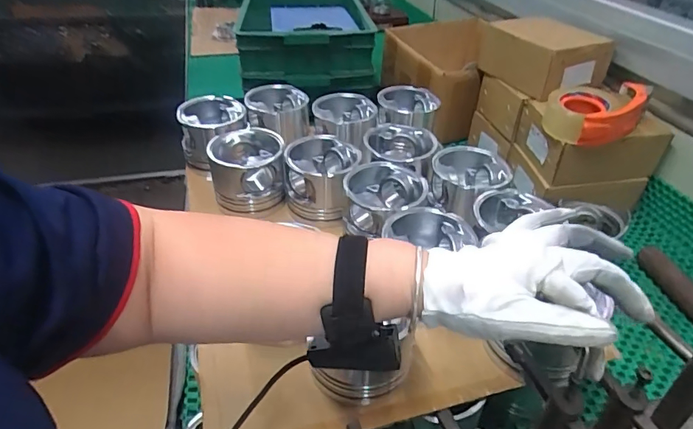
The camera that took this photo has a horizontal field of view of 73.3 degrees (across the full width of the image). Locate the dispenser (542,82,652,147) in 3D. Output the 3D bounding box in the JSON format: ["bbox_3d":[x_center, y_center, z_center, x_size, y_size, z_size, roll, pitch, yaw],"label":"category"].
[{"bbox_3d":[0.413,-0.172,0.768,0.165,0.067,0.106,-16,43,-22],"label":"dispenser"}]

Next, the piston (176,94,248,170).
[{"bbox_3d":[-0.222,-0.135,0.783,0.107,0.083,0.110,-4,39,-8],"label":"piston"}]

